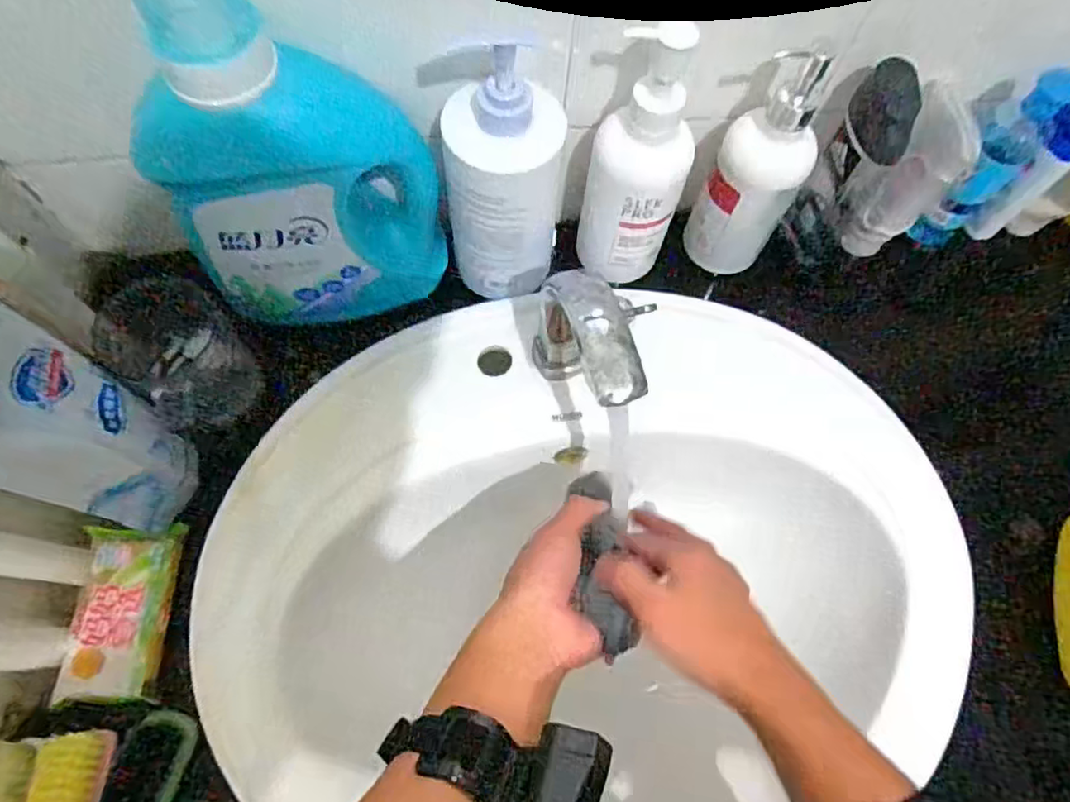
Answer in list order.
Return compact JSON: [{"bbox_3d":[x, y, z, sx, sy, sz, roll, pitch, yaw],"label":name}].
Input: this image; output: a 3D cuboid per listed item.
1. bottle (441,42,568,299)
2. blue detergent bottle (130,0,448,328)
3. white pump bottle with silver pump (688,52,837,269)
[{"bbox_3d":[-0.024,-0.153,0.470,0.082,0.181,0.068,-1,68,-3],"label":"bottle"},{"bbox_3d":[-0.147,-0.143,0.425,0.156,0.246,0.085,-1,68,-3],"label":"blue detergent bottle"},{"bbox_3d":[0.175,-0.181,0.498,0.070,0.184,0.072,32,70,10],"label":"white pump bottle with silver pump"}]

